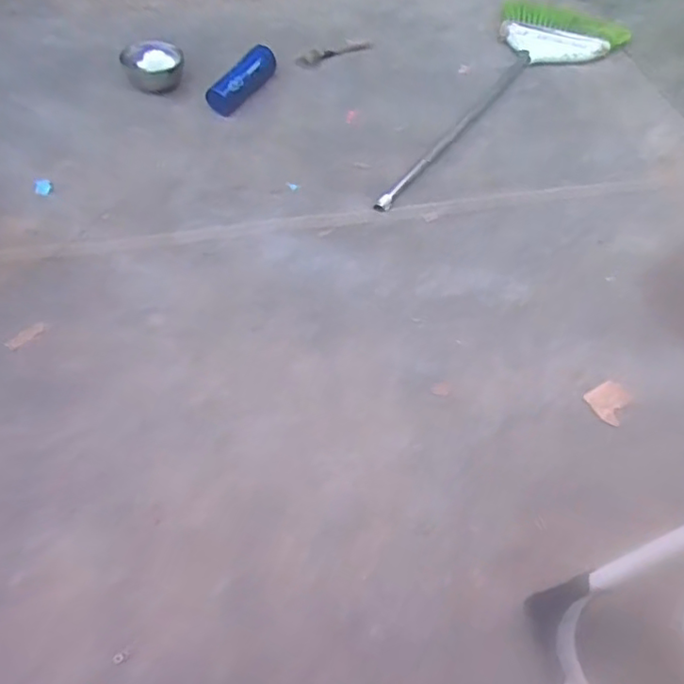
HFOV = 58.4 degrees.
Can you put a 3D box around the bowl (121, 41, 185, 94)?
[{"bbox_3d":[-0.377,-0.553,1.235,0.114,0.062,0.114,0,55,1],"label":"bowl"}]

